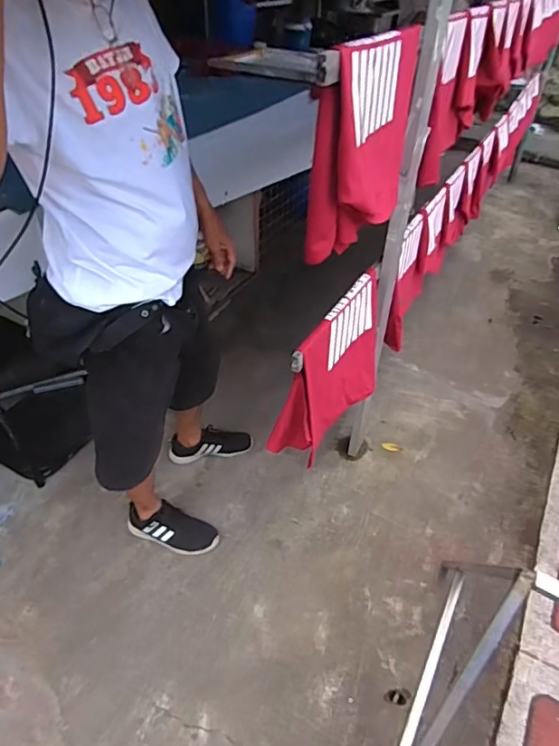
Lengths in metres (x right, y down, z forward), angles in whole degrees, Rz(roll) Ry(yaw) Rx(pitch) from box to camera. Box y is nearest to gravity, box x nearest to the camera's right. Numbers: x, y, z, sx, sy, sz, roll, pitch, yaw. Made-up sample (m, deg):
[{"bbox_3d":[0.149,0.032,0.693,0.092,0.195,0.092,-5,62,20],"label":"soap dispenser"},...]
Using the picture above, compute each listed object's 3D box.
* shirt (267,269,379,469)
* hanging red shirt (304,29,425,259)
[{"bbox_3d":[0.138,-0.026,1.253,0.113,0.319,0.427,26,49,21],"label":"shirt"},{"bbox_3d":[0.165,-0.439,0.961,0.104,0.317,0.388,16,46,12],"label":"hanging red shirt"}]

